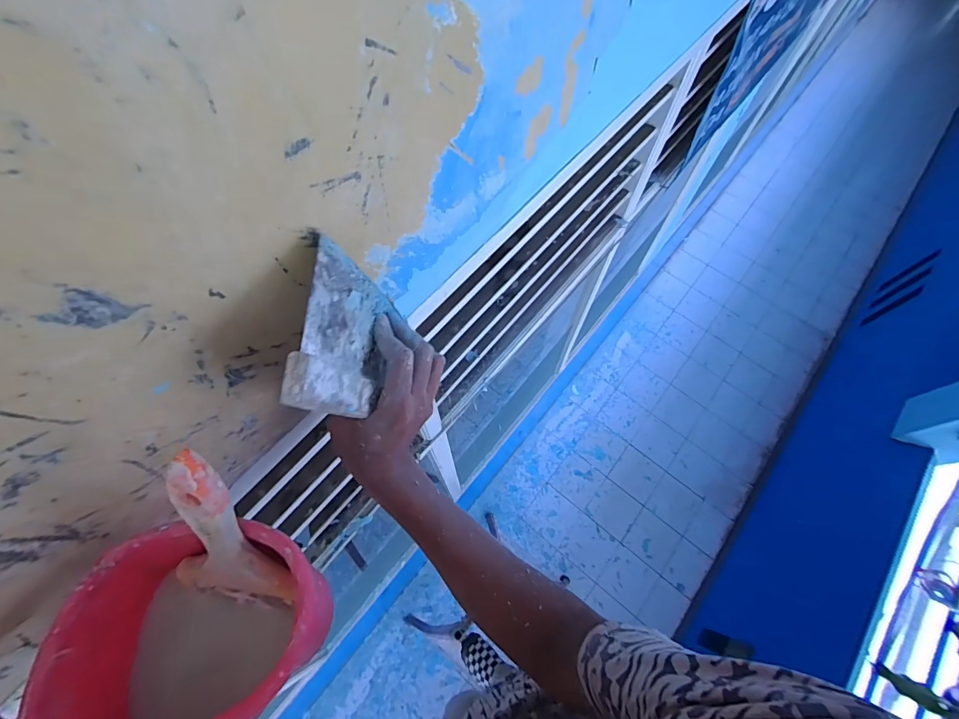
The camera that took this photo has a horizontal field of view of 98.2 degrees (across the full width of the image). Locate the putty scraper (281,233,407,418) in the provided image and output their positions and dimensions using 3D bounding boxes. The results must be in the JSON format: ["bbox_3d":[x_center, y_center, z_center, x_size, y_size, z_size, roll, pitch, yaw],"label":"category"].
[{"bbox_3d":[-0.098,-0.014,0.321,0.011,0.137,0.113,0,78,7],"label":"putty scraper"}]

